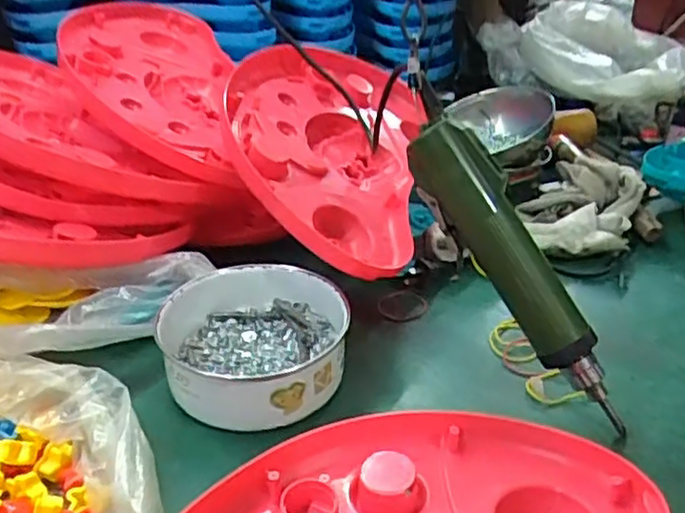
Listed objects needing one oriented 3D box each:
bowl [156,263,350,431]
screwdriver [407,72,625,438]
[{"bbox_3d":[-0.067,0.062,0.522,0.140,0.056,0.141,-1,29,0],"label":"bowl"},{"bbox_3d":[0.120,0.002,0.480,0.048,0.266,0.032,-28,7,42],"label":"screwdriver"}]

